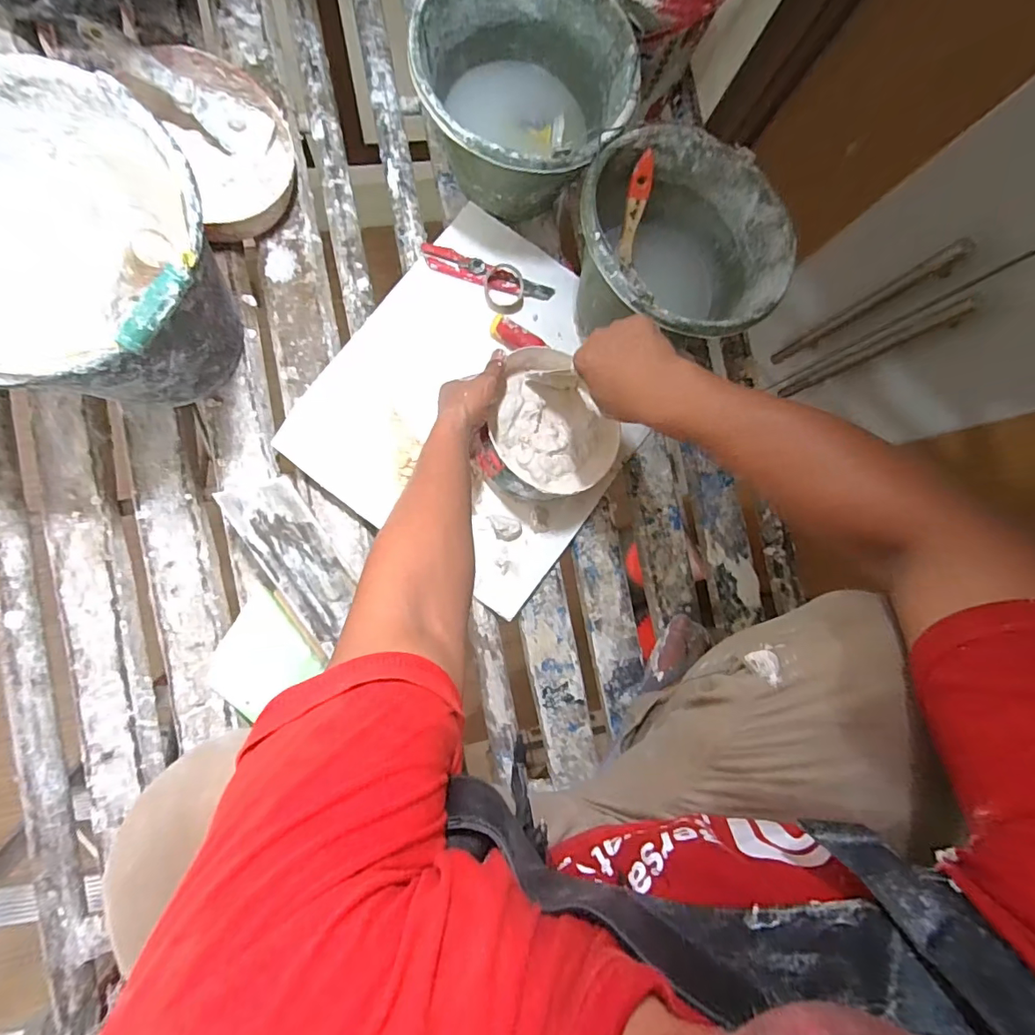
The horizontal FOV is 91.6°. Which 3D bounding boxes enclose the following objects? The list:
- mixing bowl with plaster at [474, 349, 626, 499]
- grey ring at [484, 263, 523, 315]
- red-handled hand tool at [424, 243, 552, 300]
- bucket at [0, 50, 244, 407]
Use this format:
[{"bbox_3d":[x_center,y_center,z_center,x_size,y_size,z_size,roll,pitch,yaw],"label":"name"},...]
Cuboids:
[{"bbox_3d":[0.031,-0.107,0.624,0.168,0.069,0.184,-35,91,-9],"label":"mixing bowl with plaster"},{"bbox_3d":[-0.018,-0.309,0.684,0.054,0.027,0.060,-4,87,-8],"label":"grey ring"},{"bbox_3d":[-0.041,-0.329,0.685,0.182,0.021,0.039,16,84,-7],"label":"red-handled hand tool"},{"bbox_3d":[-0.428,-0.246,0.506,0.263,0.233,0.270,1,86,-8],"label":"bucket"}]

